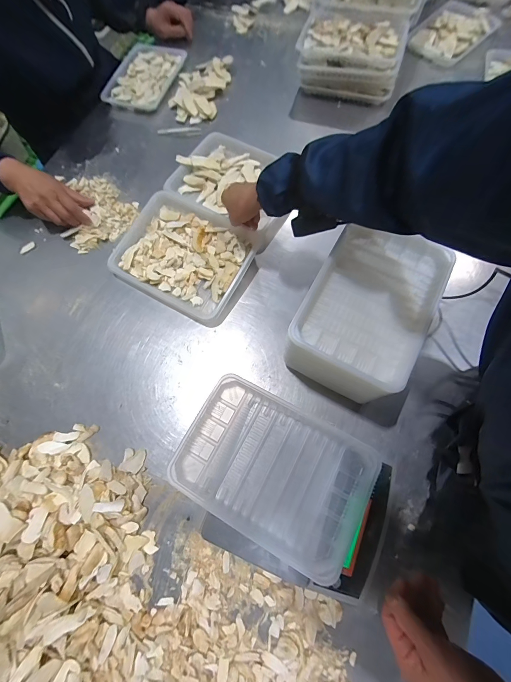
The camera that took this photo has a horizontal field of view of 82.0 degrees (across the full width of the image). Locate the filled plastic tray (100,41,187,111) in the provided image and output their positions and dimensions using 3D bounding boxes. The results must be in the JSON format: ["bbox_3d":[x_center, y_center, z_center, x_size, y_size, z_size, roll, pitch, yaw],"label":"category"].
[{"bbox_3d":[-0.305,-0.723,0.807,0.170,0.039,0.243,19,72,10],"label":"filled plastic tray"}]

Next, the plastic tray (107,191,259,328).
[{"bbox_3d":[-0.143,-0.175,0.597,0.274,0.037,0.215,28,74,11],"label":"plastic tray"}]

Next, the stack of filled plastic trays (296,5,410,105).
[{"bbox_3d":[0.240,-0.717,0.732,0.254,0.106,0.177,10,71,7],"label":"stack of filled plastic trays"}]

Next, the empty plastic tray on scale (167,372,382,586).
[{"bbox_3d":[0.024,0.164,0.385,0.237,0.031,0.162,27,74,11],"label":"empty plastic tray on scale"}]

